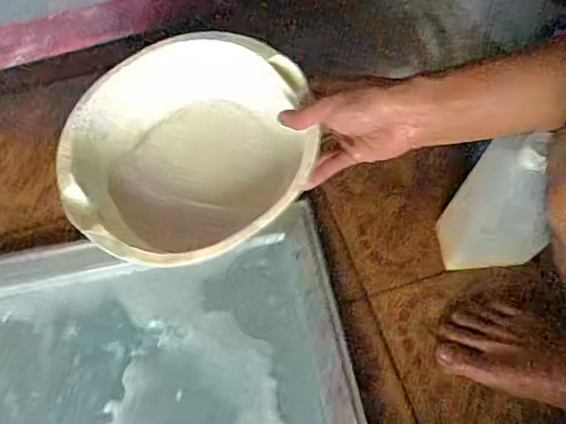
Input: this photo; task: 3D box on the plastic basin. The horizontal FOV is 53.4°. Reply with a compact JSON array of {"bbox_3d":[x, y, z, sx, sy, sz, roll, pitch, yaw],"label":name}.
[{"bbox_3d":[-0.100,-0.071,0.564,0.222,0.092,0.247,35,69,20],"label":"plastic basin"}]

